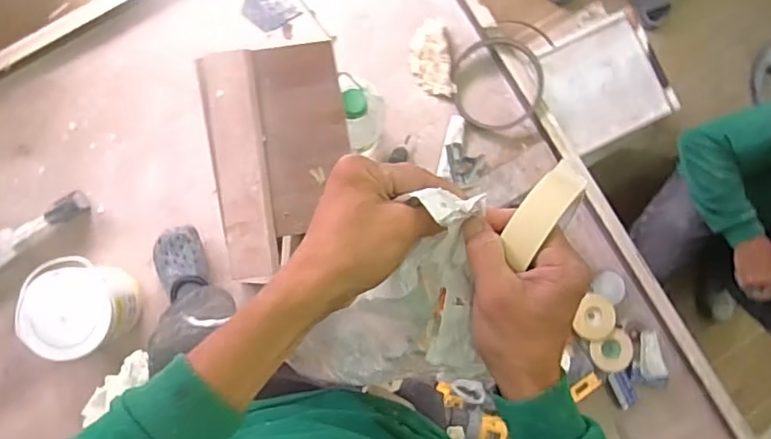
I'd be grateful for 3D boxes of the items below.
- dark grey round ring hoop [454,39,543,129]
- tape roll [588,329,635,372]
[{"bbox_3d":[0.267,-0.327,1.381,0.211,0.043,0.220,1,95,7],"label":"dark grey round ring hoop"},{"bbox_3d":[0.510,0.299,1.291,0.090,0.024,0.084,0,87,-6],"label":"tape roll"}]

